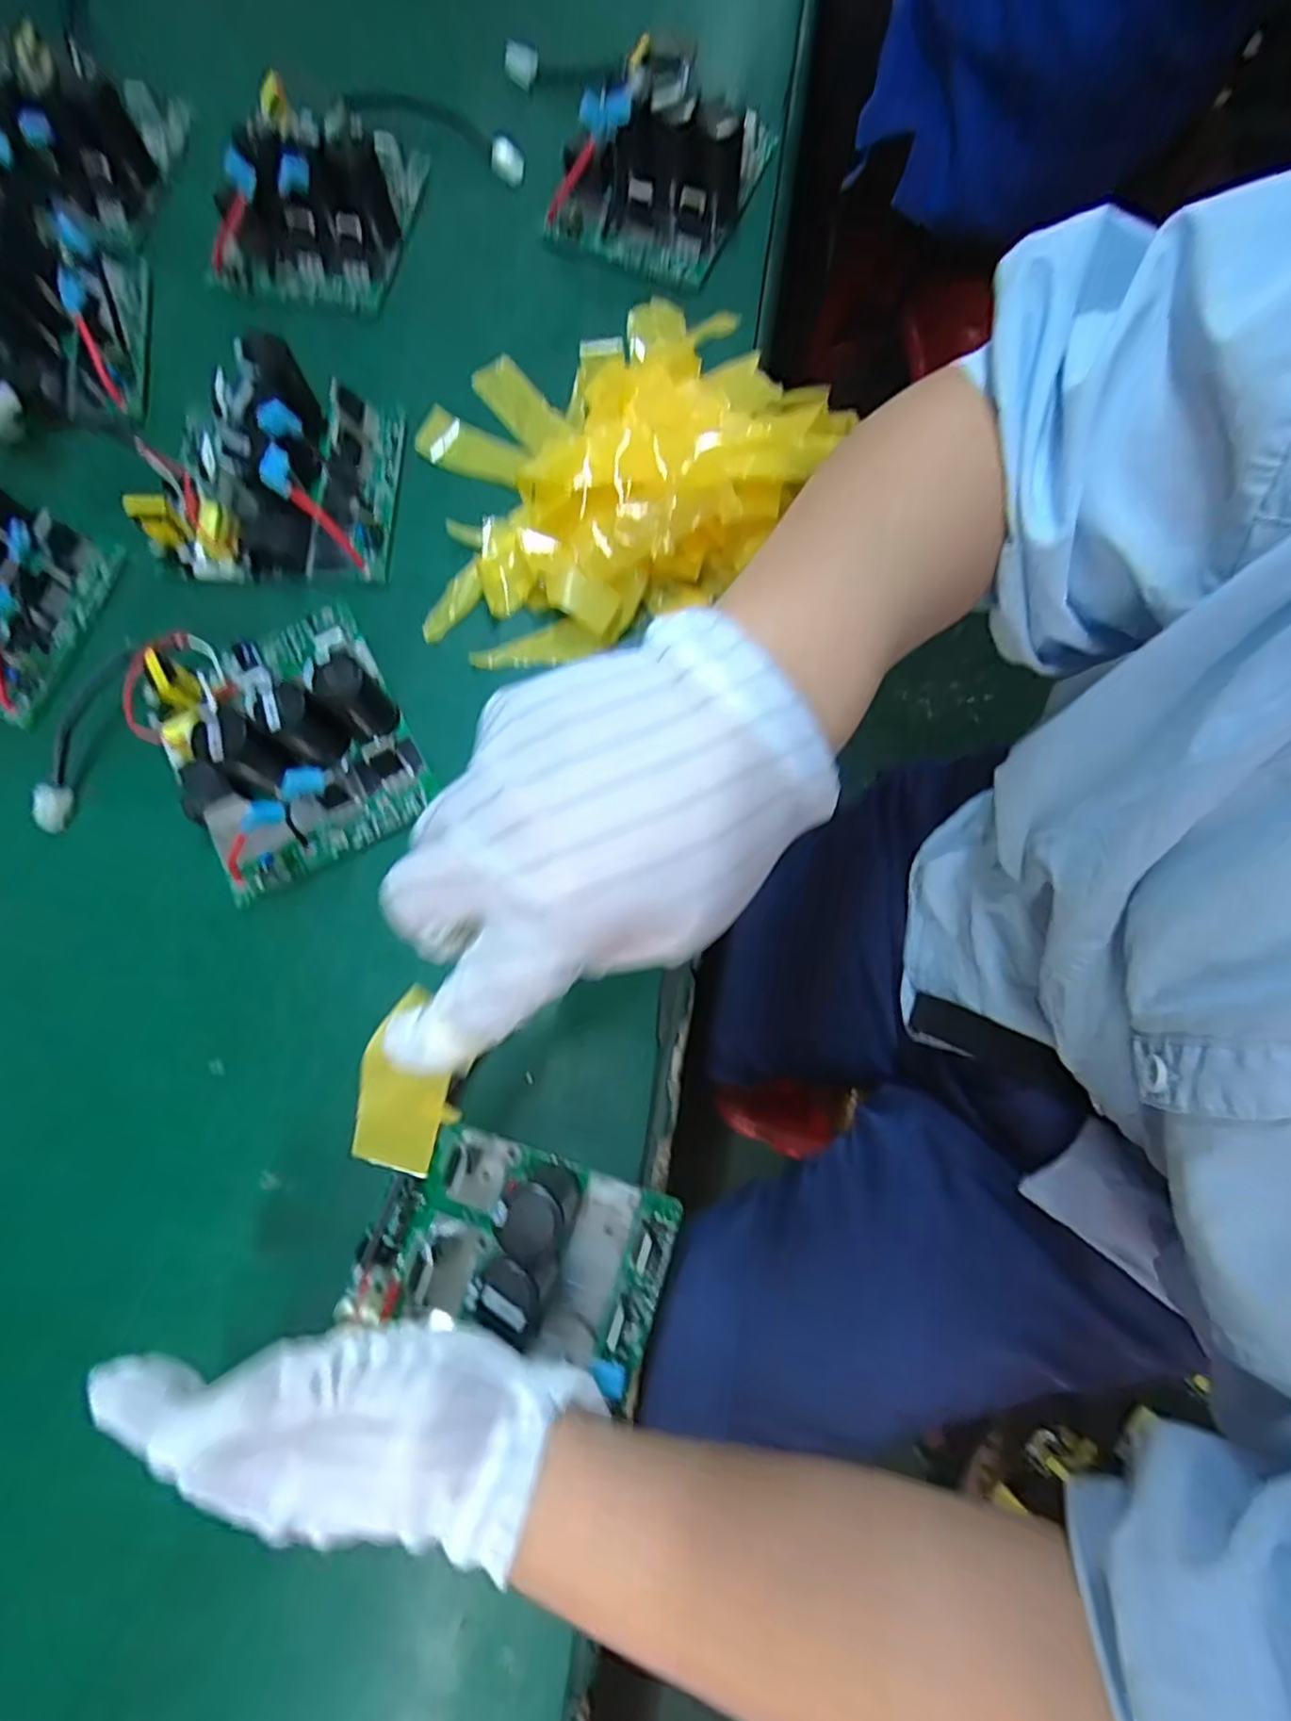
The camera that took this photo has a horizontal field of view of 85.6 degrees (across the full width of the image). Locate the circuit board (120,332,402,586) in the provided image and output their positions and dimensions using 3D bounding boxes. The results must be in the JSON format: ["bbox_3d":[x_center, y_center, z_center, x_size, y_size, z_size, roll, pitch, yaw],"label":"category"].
[{"bbox_3d":[-0.219,-0.229,0.399,0.137,0.054,0.119,1,78,1],"label":"circuit board"}]

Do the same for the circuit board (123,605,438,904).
[{"bbox_3d":[-0.196,-0.071,0.364,0.117,0.055,0.143,-28,79,-5],"label":"circuit board"}]

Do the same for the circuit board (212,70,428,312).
[{"bbox_3d":[-0.220,-0.436,0.444,0.120,0.053,0.132,10,78,3],"label":"circuit board"}]

